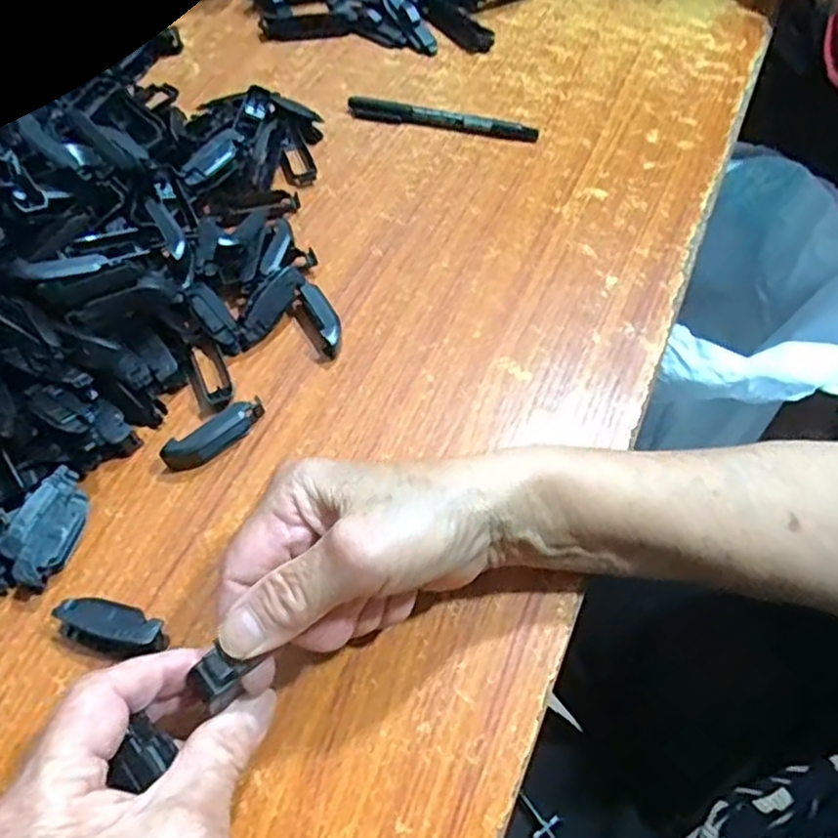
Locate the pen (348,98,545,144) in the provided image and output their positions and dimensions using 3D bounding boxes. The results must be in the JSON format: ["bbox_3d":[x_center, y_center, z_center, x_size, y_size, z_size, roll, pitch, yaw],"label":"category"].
[{"bbox_3d":[0.015,-0.213,0.483,0.136,0.012,0.011,12,60,7],"label":"pen"}]

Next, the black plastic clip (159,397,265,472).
[{"bbox_3d":[-0.104,0.009,0.353,0.055,0.015,0.013,-32,64,-18],"label":"black plastic clip"}]

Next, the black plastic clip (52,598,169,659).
[{"bbox_3d":[-0.134,0.093,0.301,0.048,0.018,0.022,18,61,11],"label":"black plastic clip"}]

